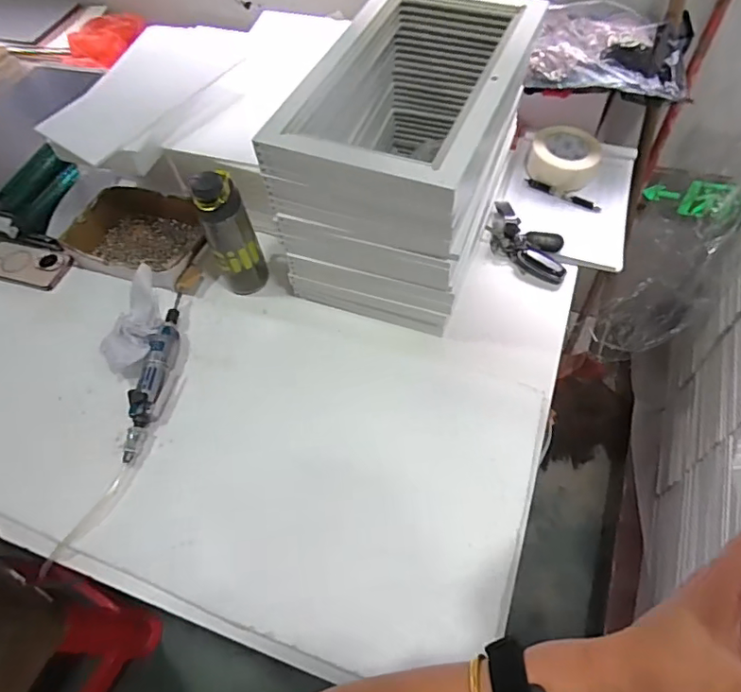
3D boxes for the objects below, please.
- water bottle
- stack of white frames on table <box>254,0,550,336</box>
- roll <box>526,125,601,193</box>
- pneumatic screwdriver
[{"bbox_3d":[-0.221,-0.176,0.840,0.080,0.216,0.063,-24,58,-10],"label":"water bottle"},{"bbox_3d":[0.064,-0.302,0.832,0.261,0.322,0.433,17,60,16],"label":"stack of white frames on table"},{"bbox_3d":[0.364,-0.358,0.997,0.123,0.055,0.123,-2,56,4],"label":"roll"},{"bbox_3d":[-0.325,0.035,0.797,0.047,0.041,0.287,2,57,6],"label":"pneumatic screwdriver"}]

